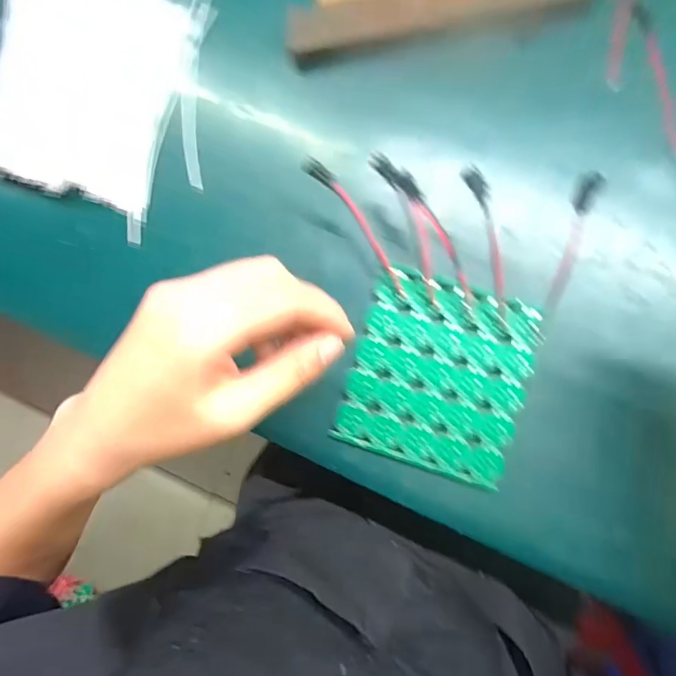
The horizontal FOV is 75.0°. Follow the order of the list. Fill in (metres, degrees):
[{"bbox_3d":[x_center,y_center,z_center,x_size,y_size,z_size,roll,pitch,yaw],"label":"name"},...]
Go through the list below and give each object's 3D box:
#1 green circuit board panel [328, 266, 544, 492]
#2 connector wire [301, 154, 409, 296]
[{"bbox_3d":[0.064,0.024,0.282,0.107,0.013,0.115,17,91,8],"label":"green circuit board panel"},{"bbox_3d":[0.013,-0.066,0.269,0.012,0.006,0.101,-36,108,5],"label":"connector wire"}]

